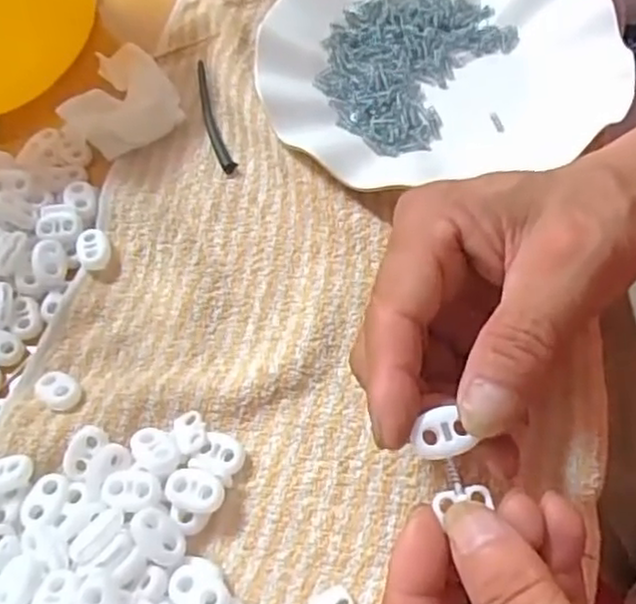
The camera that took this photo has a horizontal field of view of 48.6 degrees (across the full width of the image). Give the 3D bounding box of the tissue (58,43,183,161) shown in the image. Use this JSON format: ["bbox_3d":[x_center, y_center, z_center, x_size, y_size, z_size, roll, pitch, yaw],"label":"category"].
[{"bbox_3d":[-0.106,-0.107,0.377,0.056,0.020,0.057,-37,62,-18],"label":"tissue"}]

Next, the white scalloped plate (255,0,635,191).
[{"bbox_3d":[0.061,-0.138,0.384,0.179,0.025,0.179,-2,57,4],"label":"white scalloped plate"}]

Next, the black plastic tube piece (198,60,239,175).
[{"bbox_3d":[-0.057,-0.100,0.377,0.009,0.007,0.081,-17,57,-6],"label":"black plastic tube piece"}]

